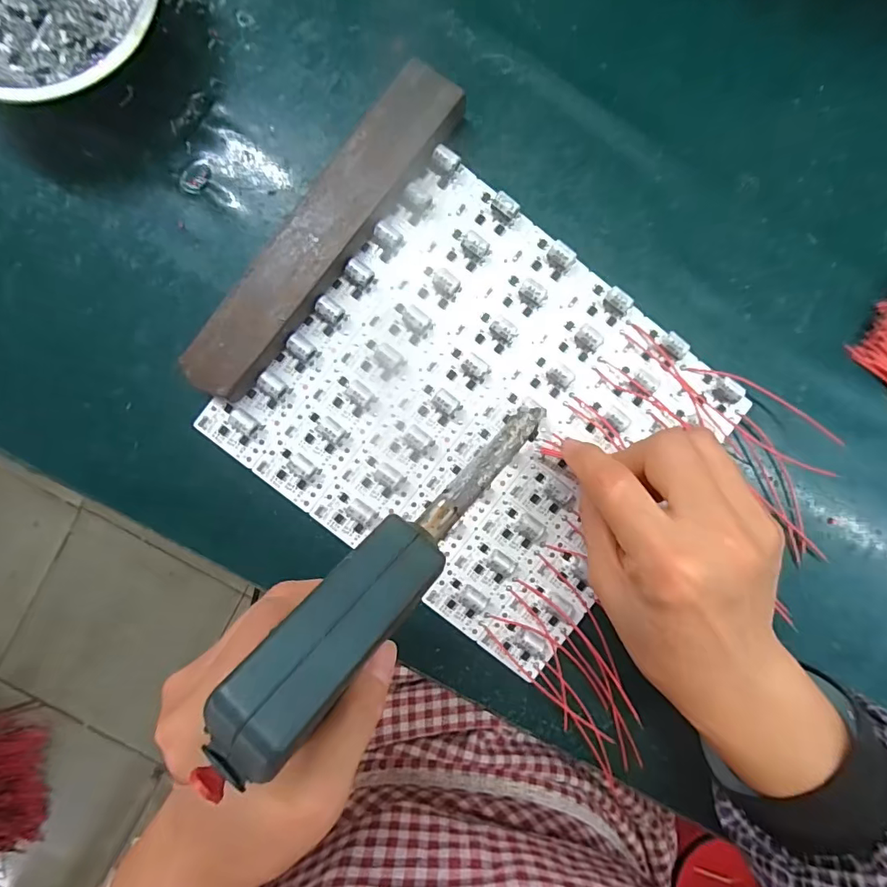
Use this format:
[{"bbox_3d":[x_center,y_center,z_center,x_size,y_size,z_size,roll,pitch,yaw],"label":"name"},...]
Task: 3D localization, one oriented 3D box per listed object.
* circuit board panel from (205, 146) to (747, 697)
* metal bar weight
[{"bbox_3d":[0.023,-0.014,0.264,0.220,0.012,0.201,38,90,-3],"label":"circuit board panel"},{"bbox_3d":[-0.064,-0.109,0.252,0.038,0.019,0.195,39,90,-3],"label":"metal bar weight"}]

